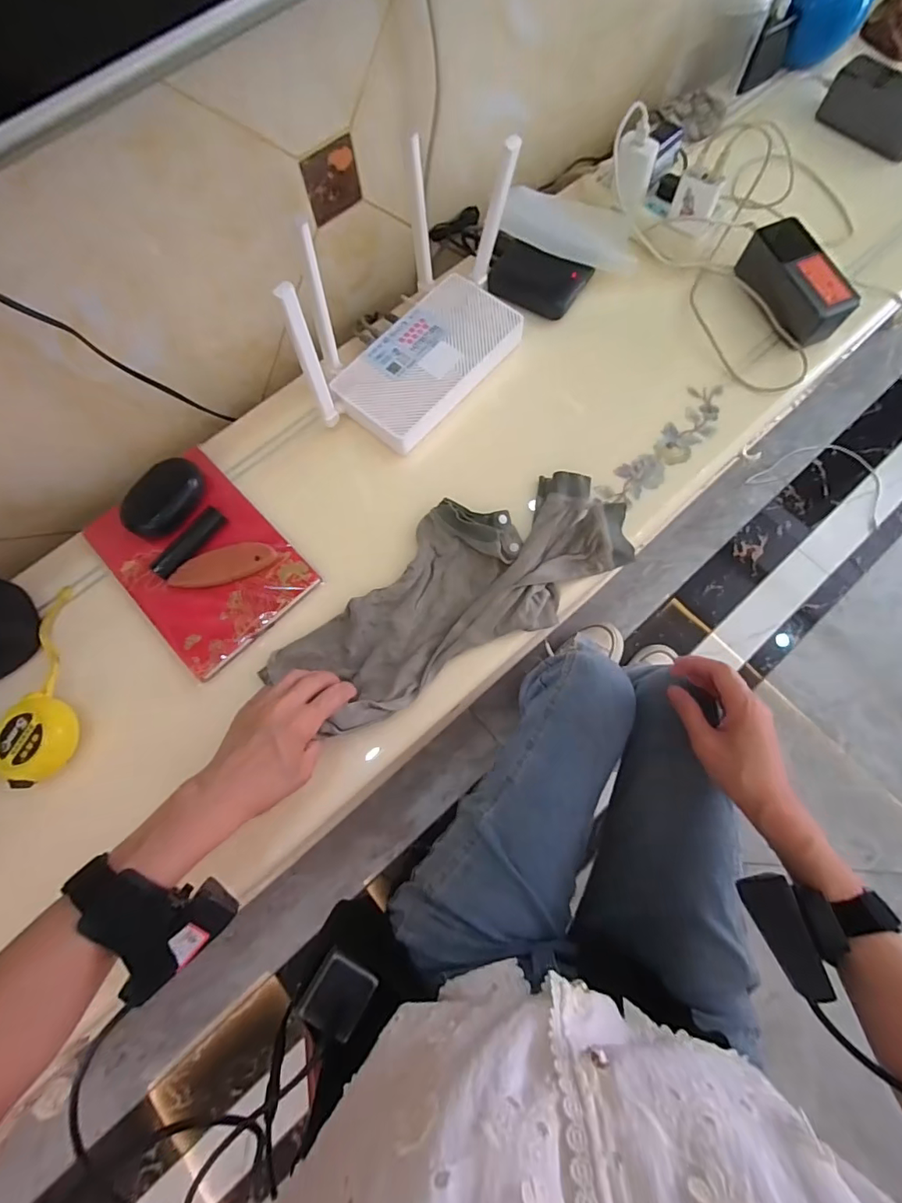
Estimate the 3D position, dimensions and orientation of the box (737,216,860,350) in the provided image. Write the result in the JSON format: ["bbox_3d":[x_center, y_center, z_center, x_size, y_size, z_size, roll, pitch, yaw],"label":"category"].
[{"bbox_3d":[0.384,-0.356,0.558,0.056,0.047,0.130,-23,73,-4],"label":"box"}]

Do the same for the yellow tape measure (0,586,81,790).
[{"bbox_3d":[-0.385,0.074,0.465,0.061,0.035,0.181,-12,72,-1],"label":"yellow tape measure"}]

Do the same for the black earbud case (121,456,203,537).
[{"bbox_3d":[-0.285,-0.102,0.500,0.043,0.038,0.085,36,78,13],"label":"black earbud case"}]

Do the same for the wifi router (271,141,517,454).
[{"bbox_3d":[-0.031,-0.289,0.485,0.134,0.151,0.251,36,77,13],"label":"wifi router"}]

